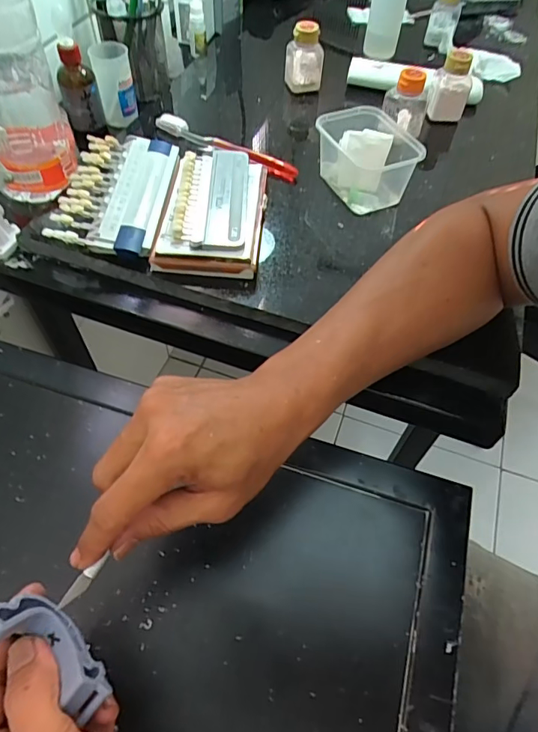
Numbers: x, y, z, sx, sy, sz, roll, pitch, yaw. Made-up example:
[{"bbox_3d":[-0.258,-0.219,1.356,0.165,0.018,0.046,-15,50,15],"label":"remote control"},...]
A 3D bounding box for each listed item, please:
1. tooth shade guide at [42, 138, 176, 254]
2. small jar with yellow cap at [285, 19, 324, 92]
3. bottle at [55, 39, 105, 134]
[{"bbox_3d":[-0.152,-0.174,0.479,0.090,0.031,0.169,4,56,0],"label":"tooth shade guide"},{"bbox_3d":[0.048,-0.408,0.618,0.049,0.079,0.053,1,56,-2],"label":"small jar with yellow cap"},{"bbox_3d":[-0.222,-0.330,0.557,0.041,0.089,0.034,11,56,5],"label":"bottle"}]

